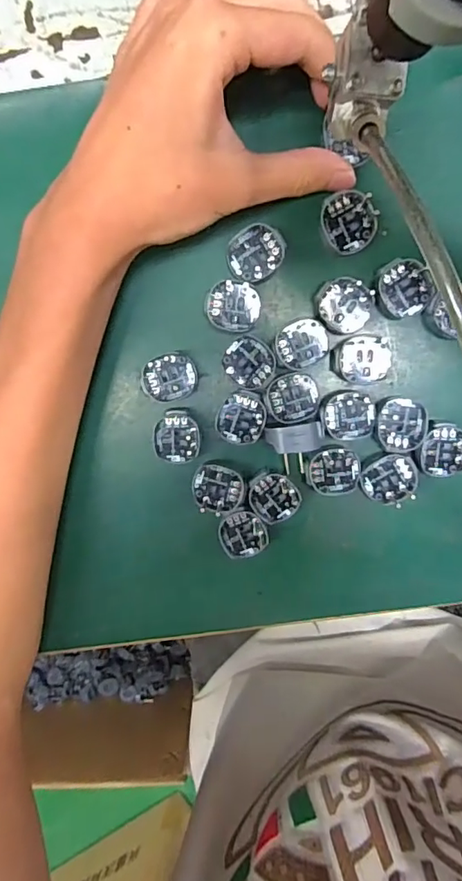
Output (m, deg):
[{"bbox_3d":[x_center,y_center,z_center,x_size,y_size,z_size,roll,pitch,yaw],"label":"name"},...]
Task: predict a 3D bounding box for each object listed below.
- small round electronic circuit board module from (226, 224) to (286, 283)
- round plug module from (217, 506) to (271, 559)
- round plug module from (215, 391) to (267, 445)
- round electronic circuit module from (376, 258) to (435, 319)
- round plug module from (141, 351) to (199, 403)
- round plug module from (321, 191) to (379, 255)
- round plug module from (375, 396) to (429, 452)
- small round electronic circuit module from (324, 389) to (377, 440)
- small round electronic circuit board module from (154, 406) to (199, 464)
[{"bbox_3d":[0.012,-0.092,0.254,0.025,0.010,0.027,0,99,2],"label":"small round electronic circuit board module"},{"bbox_3d":[0.006,0.050,0.278,0.025,0.008,0.028,-17,98,5],"label":"round plug module"},{"bbox_3d":[0.006,-0.012,0.269,0.025,0.010,0.027,0,99,2],"label":"round plug module"},{"bbox_3d":[0.086,-0.075,0.256,0.026,0.009,0.027,0,99,2],"label":"round electronic circuit module"},{"bbox_3d":[-0.031,-0.033,0.267,0.028,0.012,0.023,-13,98,4],"label":"round plug module"},{"bbox_3d":[0.057,-0.105,0.251,0.025,0.009,0.026,0,99,2],"label":"round plug module"},{"bbox_3d":[0.088,-0.009,0.266,0.026,0.006,0.028,0,99,2],"label":"round plug module"},{"bbox_3d":[0.061,-0.013,0.262,0.025,0.004,0.025,0,99,2],"label":"small round electronic circuit module"},{"bbox_3d":[-0.028,-0.003,0.272,0.023,0.010,0.028,-2,99,3],"label":"small round electronic circuit board module"}]

